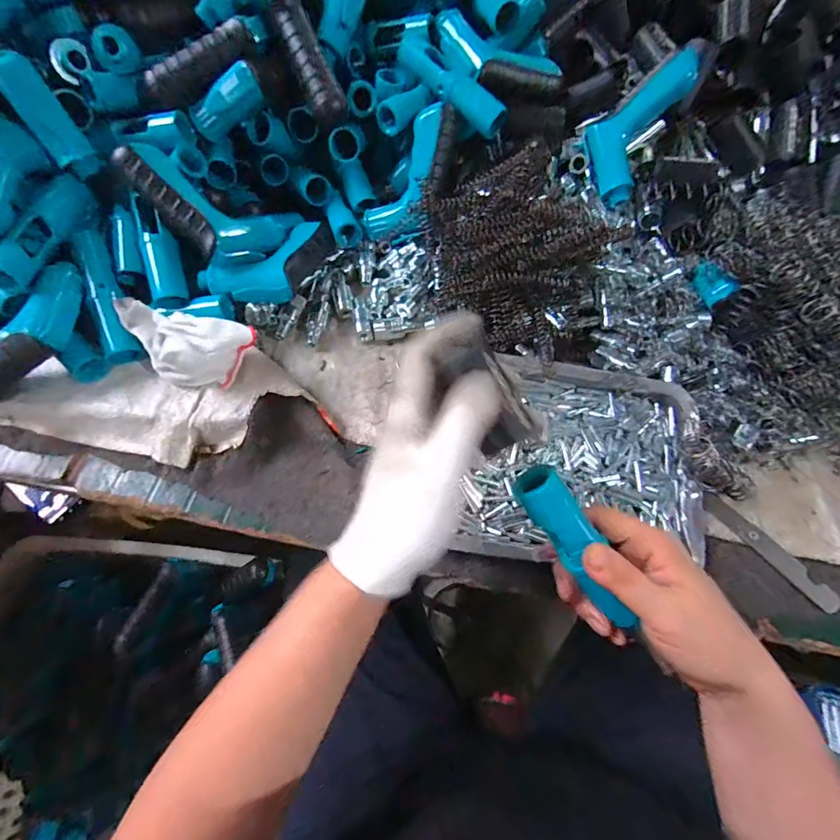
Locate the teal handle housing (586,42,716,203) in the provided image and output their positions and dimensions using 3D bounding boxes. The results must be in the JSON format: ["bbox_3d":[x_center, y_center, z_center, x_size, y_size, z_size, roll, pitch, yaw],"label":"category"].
[{"bbox_3d":[0.228,-0.305,0.437,0.071,0.150,0.031,49,30,17],"label":"teal handle housing"}]

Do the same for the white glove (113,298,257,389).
[{"bbox_3d":[-0.207,-0.065,0.377,0.114,0.049,0.056,11,66,2],"label":"white glove"}]

